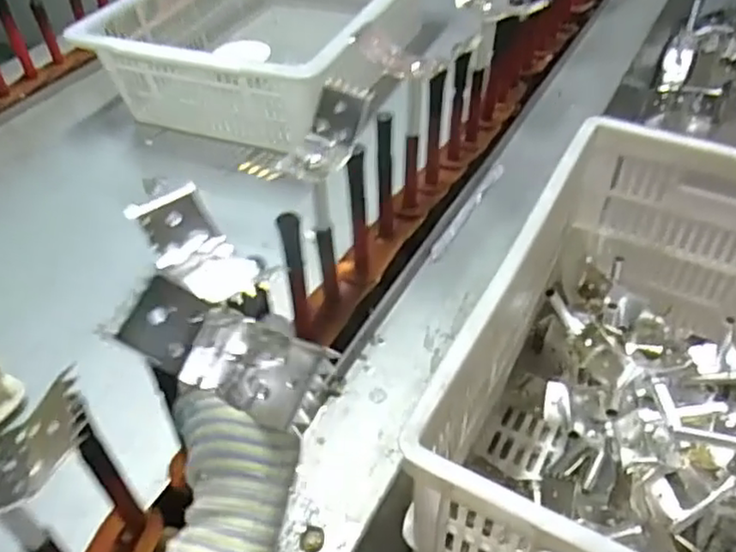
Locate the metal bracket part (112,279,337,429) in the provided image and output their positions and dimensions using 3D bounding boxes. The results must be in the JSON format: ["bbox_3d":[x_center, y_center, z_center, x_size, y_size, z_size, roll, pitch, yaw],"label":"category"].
[{"bbox_3d":[-0.068,0.039,0.356,0.114,0.037,0.053,21,50,14],"label":"metal bracket part"}]

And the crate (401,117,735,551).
[{"bbox_3d":[0.266,0.106,0.587,0.301,0.261,0.447,17,49,23],"label":"crate"}]

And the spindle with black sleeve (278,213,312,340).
[{"bbox_3d":[-0.057,0.006,0.546,0.019,0.150,0.017,18,50,24],"label":"spindle with black sleeve"}]

